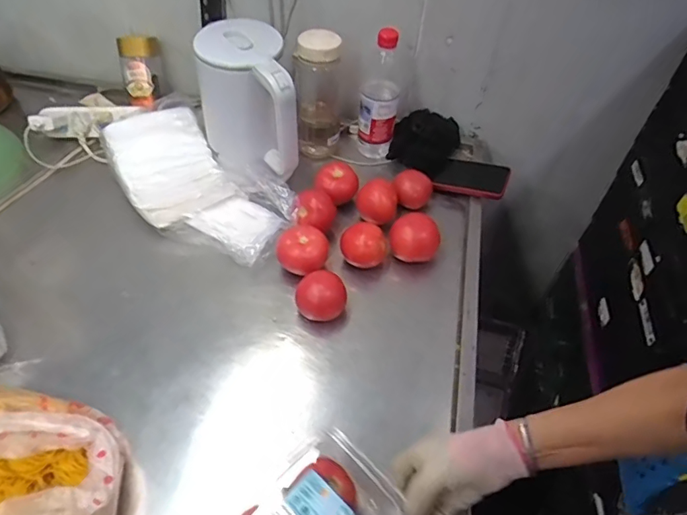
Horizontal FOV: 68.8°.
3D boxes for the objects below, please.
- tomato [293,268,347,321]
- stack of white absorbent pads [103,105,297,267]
[{"bbox_3d":[-0.031,0.051,0.690,0.068,0.048,0.065,1,52,-2],"label":"tomato"},{"bbox_3d":[-0.232,-0.114,0.796,0.327,0.080,0.171,36,58,23],"label":"stack of white absorbent pads"}]

